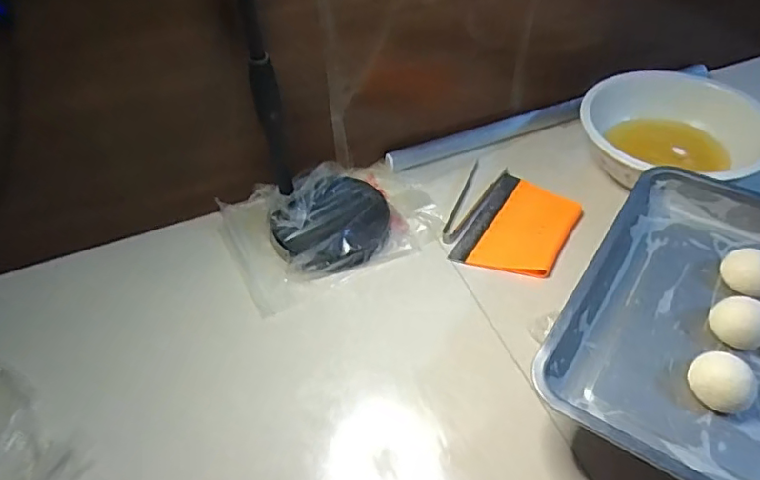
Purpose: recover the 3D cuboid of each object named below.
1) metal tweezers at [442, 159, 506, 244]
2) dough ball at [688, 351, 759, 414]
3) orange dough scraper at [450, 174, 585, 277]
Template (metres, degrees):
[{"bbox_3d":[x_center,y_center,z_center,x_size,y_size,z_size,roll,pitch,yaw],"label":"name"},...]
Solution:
[{"bbox_3d":[0.136,-0.057,0.810,0.048,0.008,0.175,17,50,19],"label":"metal tweezers"},{"bbox_3d":[0.332,0.131,0.527,0.060,0.033,0.055,-2,46,2],"label":"dough ball"},{"bbox_3d":[0.197,-0.019,0.770,0.126,0.008,0.185,22,52,23],"label":"orange dough scraper"}]

